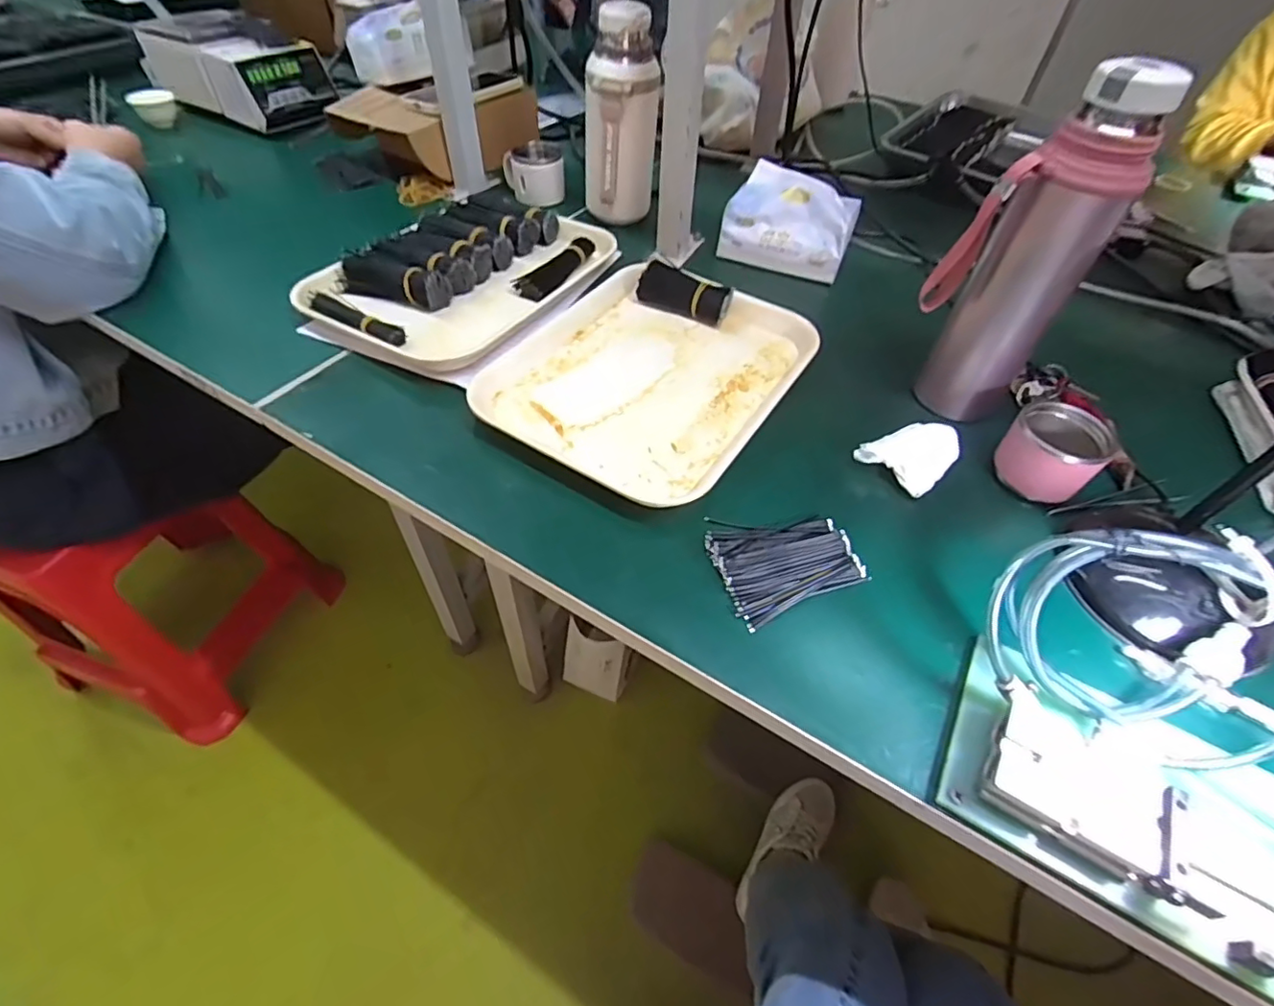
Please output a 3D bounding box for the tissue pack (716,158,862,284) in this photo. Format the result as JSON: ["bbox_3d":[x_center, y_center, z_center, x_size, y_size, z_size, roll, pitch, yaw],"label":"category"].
[{"bbox_3d":[0.178,-0.323,0.682,0.145,0.091,0.076,23,53,13],"label":"tissue pack"}]

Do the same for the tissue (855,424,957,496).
[{"bbox_3d":[0.229,-0.043,0.491,0.062,0.021,0.078,37,58,25],"label":"tissue"}]

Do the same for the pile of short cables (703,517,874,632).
[{"bbox_3d":[0.106,0.040,0.424,0.102,0.010,0.081,-14,53,-13],"label":"pile of short cables"}]

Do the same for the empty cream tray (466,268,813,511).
[{"bbox_3d":[0.013,-0.127,0.548,0.242,0.025,0.279,26,54,18],"label":"empty cream tray"}]

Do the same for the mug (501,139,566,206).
[{"bbox_3d":[-0.132,-0.429,0.762,0.073,0.055,0.061,-11,53,-14],"label":"mug"}]

